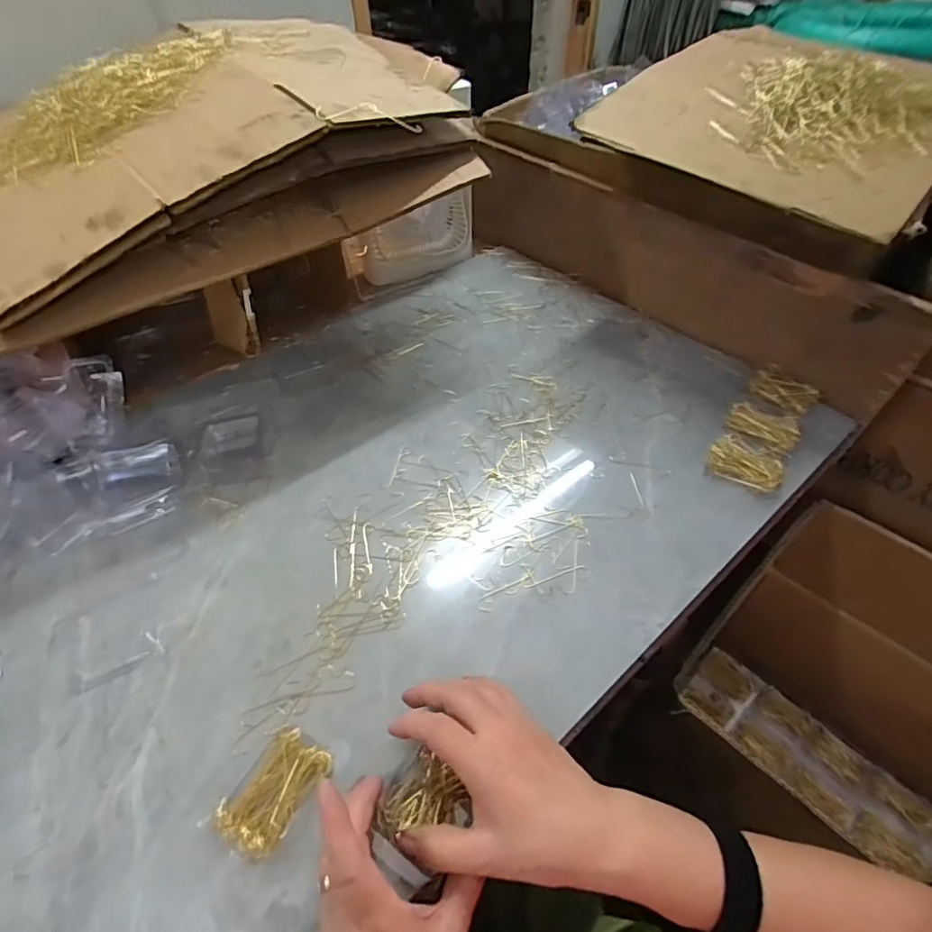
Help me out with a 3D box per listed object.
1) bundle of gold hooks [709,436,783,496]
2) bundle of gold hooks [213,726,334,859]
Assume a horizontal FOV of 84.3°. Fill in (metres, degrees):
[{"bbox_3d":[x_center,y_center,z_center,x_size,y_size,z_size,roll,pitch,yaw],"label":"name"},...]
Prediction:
[{"bbox_3d":[0.286,-0.001,0.530,0.070,0.019,0.040,33,58,27],"label":"bundle of gold hooks"},{"bbox_3d":[-0.130,0.220,0.350,0.048,0.013,0.071,23,53,21],"label":"bundle of gold hooks"}]

